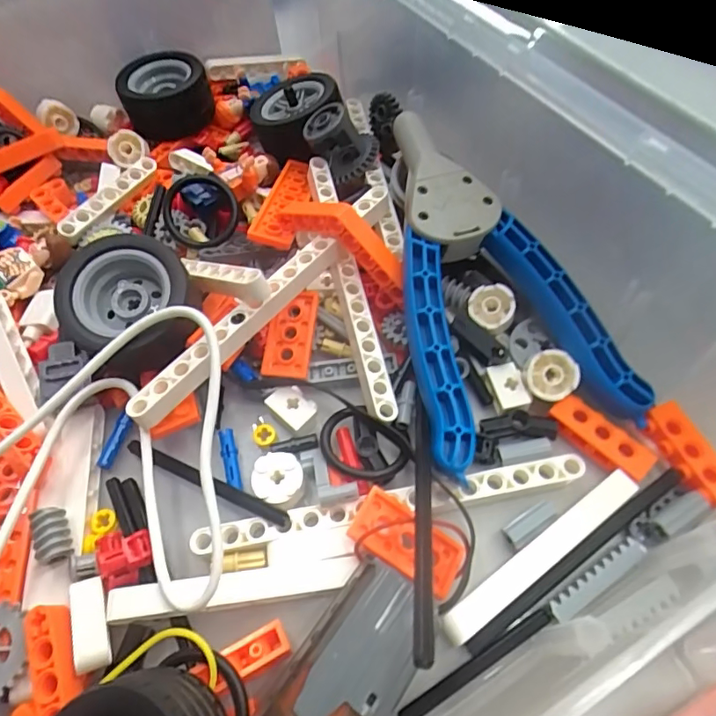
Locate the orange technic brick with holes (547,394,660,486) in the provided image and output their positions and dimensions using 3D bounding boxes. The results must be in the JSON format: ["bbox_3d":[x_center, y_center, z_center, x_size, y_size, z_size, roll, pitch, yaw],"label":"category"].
[{"bbox_3d":[0.076,0.025,0.161,0.031,0.006,0.011,39,69,24],"label":"orange technic brick with holes"}]

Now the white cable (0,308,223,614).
[{"bbox_3d":[-0.082,0.030,0.146,0.091,0.030,0.077,-6,58,1],"label":"white cable"}]

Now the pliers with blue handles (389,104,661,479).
[{"bbox_3d":[0.049,-0.030,0.175,0.068,0.017,0.132,-4,71,-5],"label":"pliers with blue handles"}]

